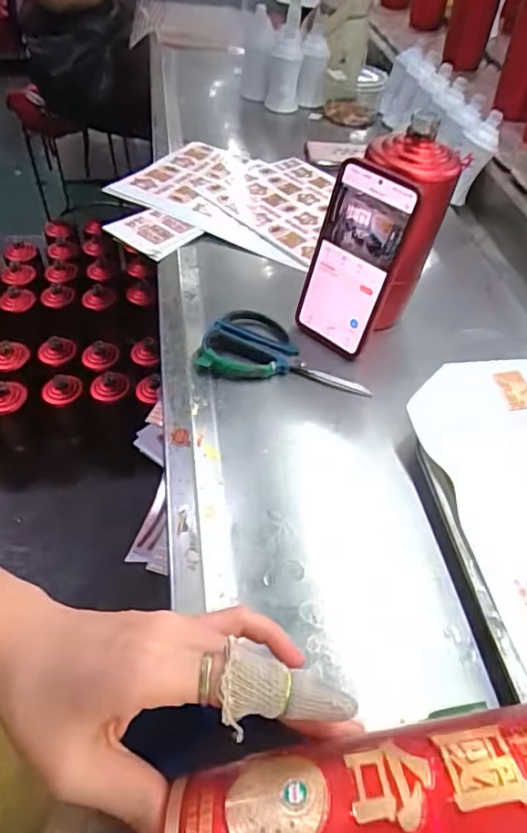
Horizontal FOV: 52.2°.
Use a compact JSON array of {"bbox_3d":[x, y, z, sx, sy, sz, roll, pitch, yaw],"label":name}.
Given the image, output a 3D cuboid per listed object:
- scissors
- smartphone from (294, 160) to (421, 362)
[{"bbox_3d":[0.019,-0.064,0.528,0.159,0.020,0.088,4,50,-1],"label":"scissors"},{"bbox_3d":[0.079,-0.140,0.496,0.079,0.165,0.013,35,41,24],"label":"smartphone"}]

